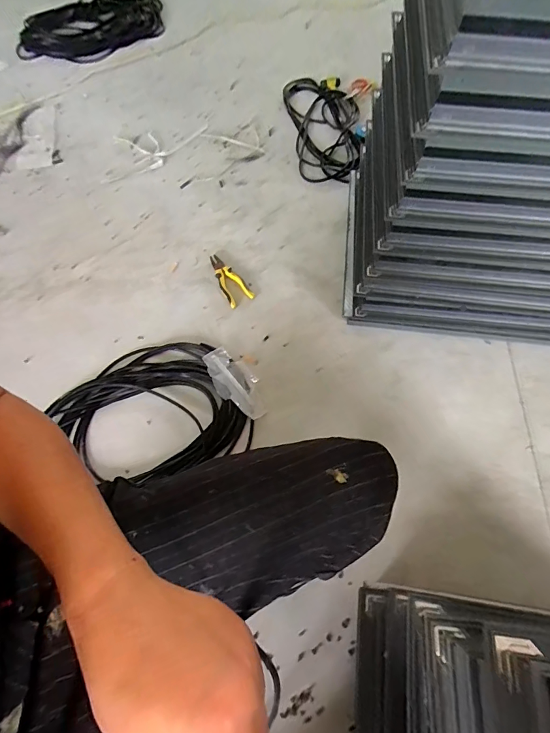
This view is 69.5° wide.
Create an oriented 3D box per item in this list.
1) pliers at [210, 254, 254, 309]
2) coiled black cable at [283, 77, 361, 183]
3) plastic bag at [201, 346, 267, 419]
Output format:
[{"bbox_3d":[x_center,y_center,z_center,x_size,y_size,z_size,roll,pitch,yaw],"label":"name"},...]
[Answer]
[{"bbox_3d":[-0.137,-0.251,1.131,0.071,0.018,0.185,-30,67,-13],"label":"pliers"},{"bbox_3d":[0.194,-0.885,1.468,0.256,0.047,0.575,-6,64,-2],"label":"coiled black cable"},{"bbox_3d":[-0.095,0.038,0.971,0.099,0.044,0.204,-24,66,-11],"label":"plastic bag"}]

